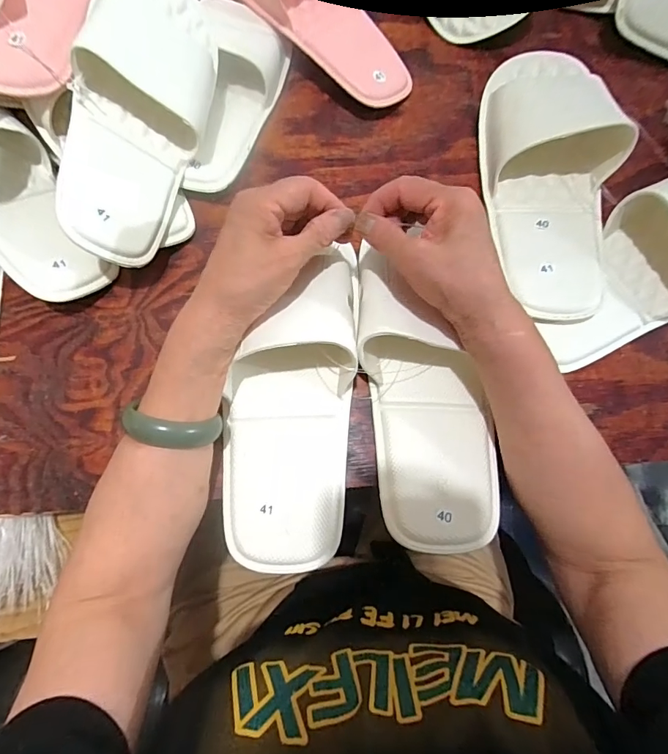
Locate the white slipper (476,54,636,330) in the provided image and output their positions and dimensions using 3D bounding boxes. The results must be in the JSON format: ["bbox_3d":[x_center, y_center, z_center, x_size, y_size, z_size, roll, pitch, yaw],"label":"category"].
[{"bbox_3d":[0.188,-0.177,0.369,0.102,0.058,0.263,2,77,0],"label":"white slipper"}]

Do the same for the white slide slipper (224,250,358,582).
[{"bbox_3d":[-0.031,0.016,0.330,0.100,0.080,0.246,10,89,2],"label":"white slide slipper"}]

